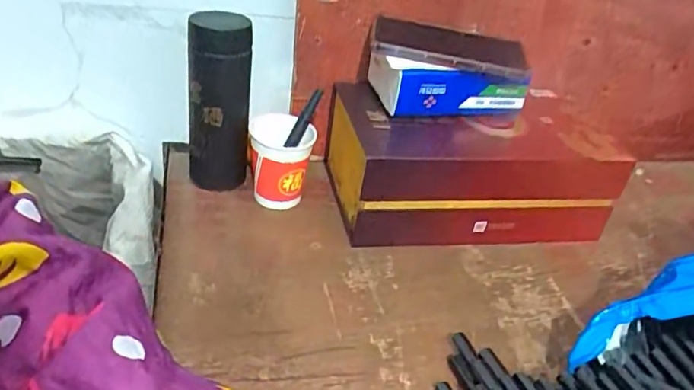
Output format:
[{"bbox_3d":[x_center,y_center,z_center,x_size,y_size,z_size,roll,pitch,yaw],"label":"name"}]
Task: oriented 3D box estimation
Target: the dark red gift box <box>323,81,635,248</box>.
[{"bbox_3d":[0.138,-0.036,0.652,0.311,0.119,0.163,-1,34,-14],"label":"dark red gift box"}]

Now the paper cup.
[{"bbox_3d":[-0.074,-0.031,0.617,0.068,0.094,0.069,1,33,-11],"label":"paper cup"}]

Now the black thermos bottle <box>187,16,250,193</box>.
[{"bbox_3d":[-0.138,-0.094,0.603,0.064,0.190,0.062,-2,34,-15],"label":"black thermos bottle"}]

